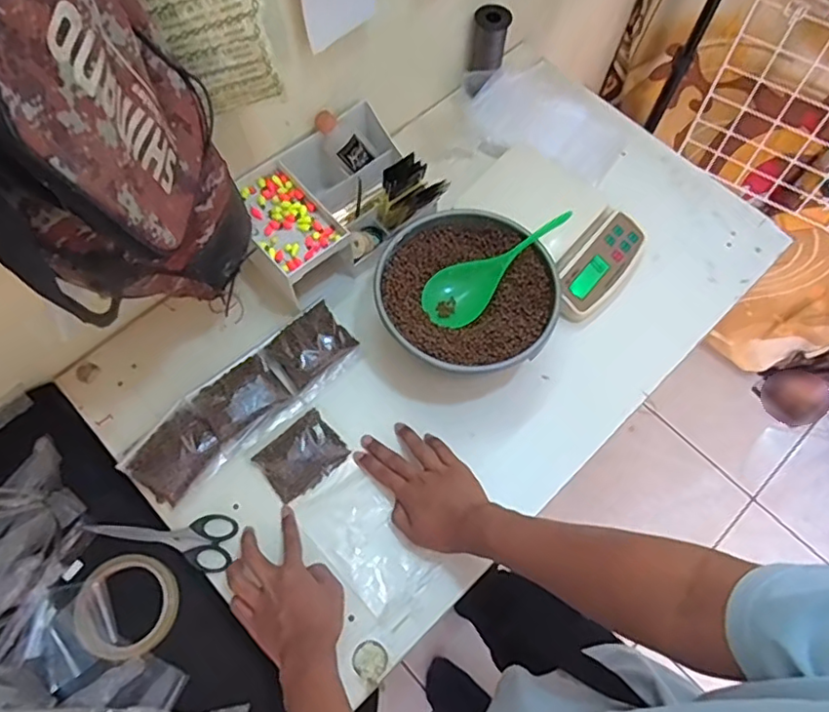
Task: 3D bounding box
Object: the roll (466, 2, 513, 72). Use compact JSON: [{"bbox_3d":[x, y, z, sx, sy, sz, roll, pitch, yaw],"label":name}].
[{"bbox_3d":[0.102,-0.435,0.836,0.050,0.062,0.059,8,66,2],"label":"roll"}]

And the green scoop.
[{"bbox_3d":[0.091,-0.099,0.680,0.183,0.027,0.059,-37,71,0],"label":"green scoop"}]

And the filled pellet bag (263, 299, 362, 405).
[{"bbox_3d":[-0.119,-0.007,0.720,0.076,0.041,0.093,42,72,15],"label":"filled pellet bag"}]

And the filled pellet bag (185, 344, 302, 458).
[{"bbox_3d":[-0.189,0.051,0.691,0.102,0.040,0.081,-40,73,-17],"label":"filled pellet bag"}]

